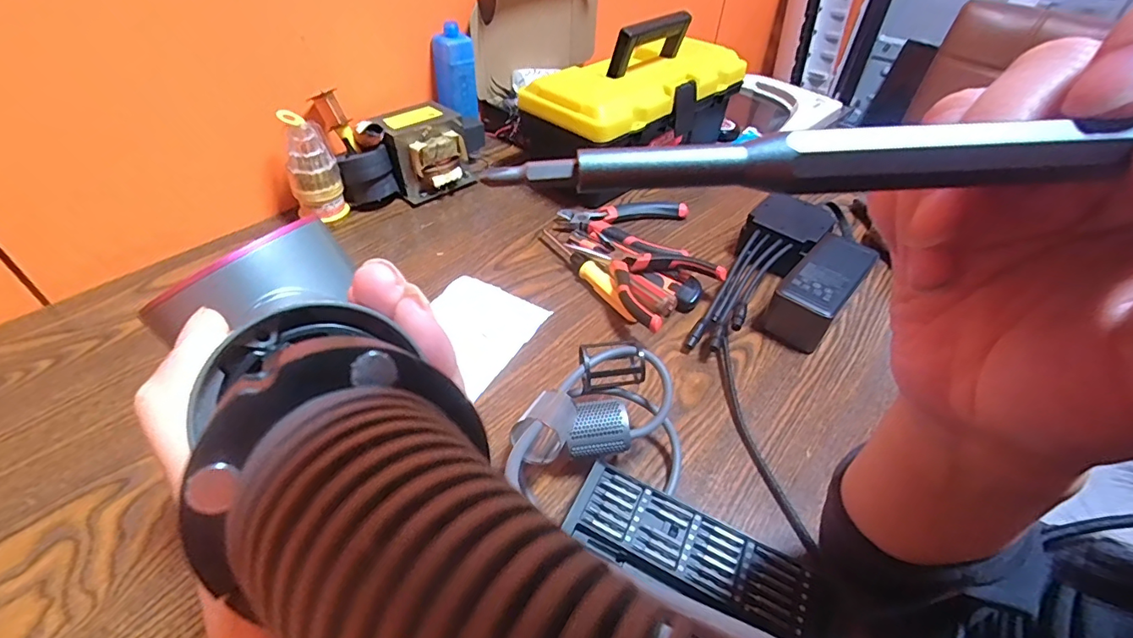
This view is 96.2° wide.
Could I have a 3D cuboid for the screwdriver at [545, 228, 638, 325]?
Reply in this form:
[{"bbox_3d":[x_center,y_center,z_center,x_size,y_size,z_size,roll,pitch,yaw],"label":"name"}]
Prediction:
[{"bbox_3d":[0.018,-0.052,0.523,0.017,0.022,0.165,-24,50,-26],"label":"screwdriver"}]

